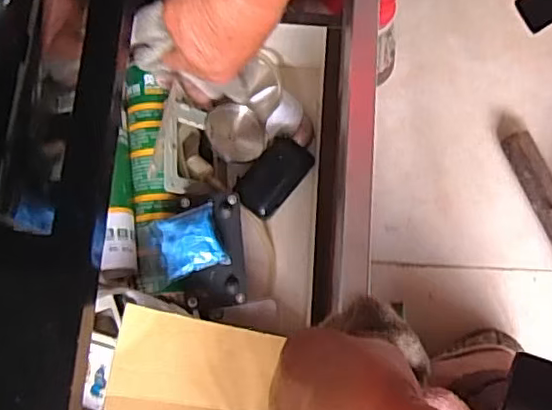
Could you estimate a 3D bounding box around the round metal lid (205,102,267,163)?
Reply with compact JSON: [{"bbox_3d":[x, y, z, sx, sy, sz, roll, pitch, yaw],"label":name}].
[{"bbox_3d":[-0.039,-0.069,0.555,0.051,0.017,0.060,-30,78,-6],"label":"round metal lid"}]

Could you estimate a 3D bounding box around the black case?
[{"bbox_3d":[-0.003,-0.028,0.545,0.075,0.026,0.048,-42,80,-8],"label":"black case"}]

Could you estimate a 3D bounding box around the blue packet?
[{"bbox_3d":[-0.083,0.034,0.502,0.075,0.026,0.055,-19,77,-3],"label":"blue packet"}]

